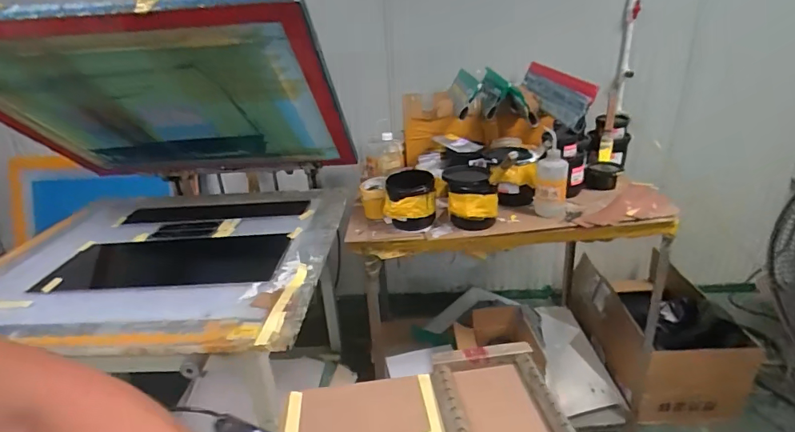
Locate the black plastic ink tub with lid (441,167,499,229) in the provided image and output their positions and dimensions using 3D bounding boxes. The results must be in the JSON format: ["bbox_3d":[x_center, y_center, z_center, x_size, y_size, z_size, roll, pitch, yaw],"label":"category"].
[{"bbox_3d":[0.184,-0.042,1.123,0.127,0.127,0.153,-3,25,3],"label":"black plastic ink tub with lid"}]

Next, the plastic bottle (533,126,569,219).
[{"bbox_3d":[0.397,-0.098,1.144,0.079,0.202,0.063,6,27,21],"label":"plastic bottle"}]

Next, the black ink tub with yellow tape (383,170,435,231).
[{"bbox_3d":[0.033,-0.036,1.140,0.128,0.126,0.113,-1,25,7],"label":"black ink tub with yellow tape"}]

